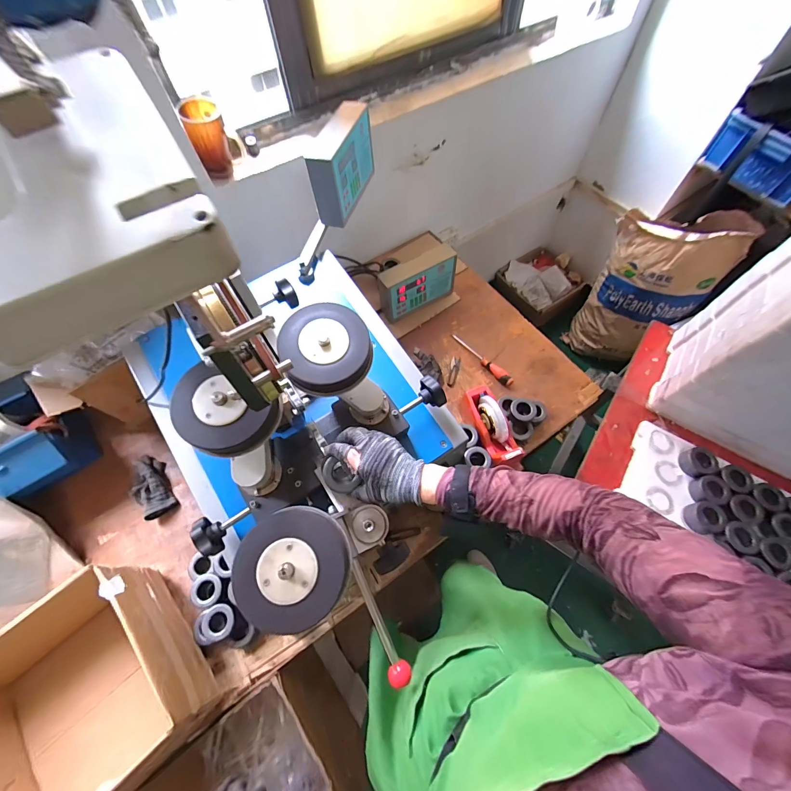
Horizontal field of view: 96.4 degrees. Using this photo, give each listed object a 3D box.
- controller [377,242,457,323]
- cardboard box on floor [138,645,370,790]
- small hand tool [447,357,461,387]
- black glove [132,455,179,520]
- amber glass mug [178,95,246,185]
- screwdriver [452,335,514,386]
[{"bbox_3d":[0.061,-0.326,1.020,0.222,0.158,0.078,-29,67,-13],"label":"controller"},{"bbox_3d":[-0.267,0.793,0.724,0.323,0.283,0.291,-34,68,-15],"label":"cardboard box on floor"},{"bbox_3d":[0.165,-0.066,0.992,0.024,0.012,0.091,11,65,6],"label":"small hand tool"},{"bbox_3d":[-0.589,0.219,0.851,0.080,0.041,0.157,-31,67,-13],"label":"black glove"},{"bbox_3d":[-0.375,-0.530,0.740,0.093,0.123,0.077,-24,66,-11],"label":"amber glass mug"},{"bbox_3d":[0.242,-0.105,0.988,0.023,0.031,0.216,-36,68,-15],"label":"screwdriver"}]

